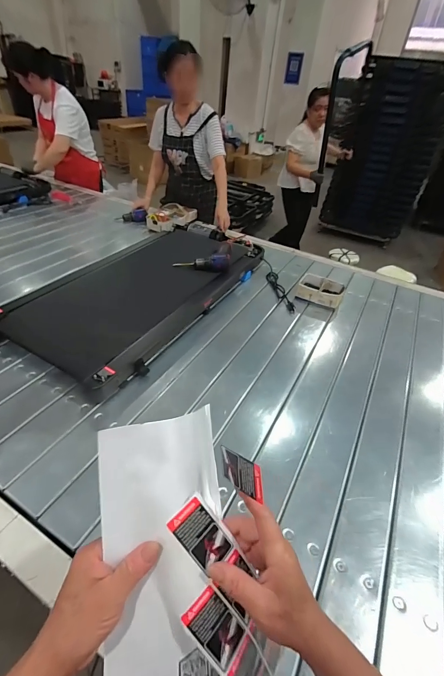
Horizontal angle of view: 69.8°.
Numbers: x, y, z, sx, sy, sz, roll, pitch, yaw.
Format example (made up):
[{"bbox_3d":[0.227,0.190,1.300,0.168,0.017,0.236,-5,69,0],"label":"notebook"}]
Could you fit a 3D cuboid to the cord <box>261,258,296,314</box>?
[{"bbox_3d":[0.237,-0.239,1.387,0.056,0.032,0.425,-1,38,-9],"label":"cord"}]

